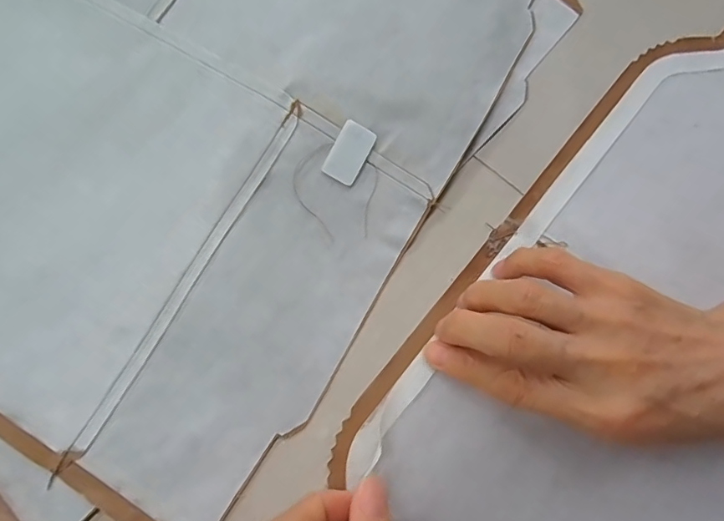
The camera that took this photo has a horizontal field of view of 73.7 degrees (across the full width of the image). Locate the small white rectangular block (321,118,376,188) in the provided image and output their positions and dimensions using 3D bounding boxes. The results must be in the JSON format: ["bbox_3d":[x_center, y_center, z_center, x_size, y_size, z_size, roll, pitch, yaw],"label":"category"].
[{"bbox_3d":[-0.007,-0.059,0.264,0.019,0.004,0.032,30,87,-7],"label":"small white rectangular block"}]

